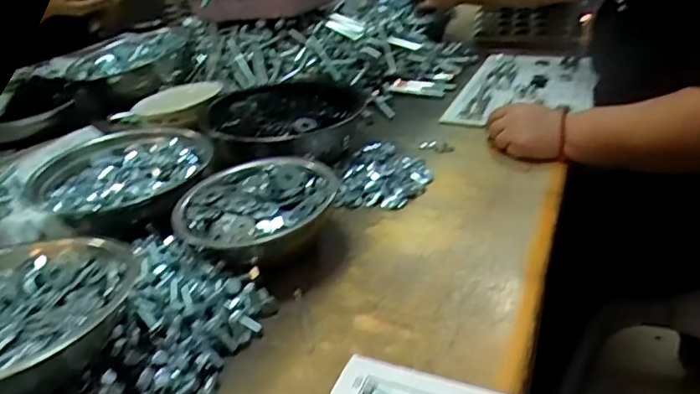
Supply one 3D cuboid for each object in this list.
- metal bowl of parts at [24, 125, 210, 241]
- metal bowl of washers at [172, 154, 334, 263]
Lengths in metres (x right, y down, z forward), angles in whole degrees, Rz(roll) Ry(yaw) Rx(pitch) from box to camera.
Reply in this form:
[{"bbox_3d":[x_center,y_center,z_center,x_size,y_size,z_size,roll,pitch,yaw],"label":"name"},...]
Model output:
[{"bbox_3d":[-0.289,-0.024,0.704,0.185,0.068,0.195,-3,30,2],"label":"metal bowl of parts"},{"bbox_3d":[-0.105,0.017,0.609,0.169,0.071,0.167,-3,30,2],"label":"metal bowl of washers"}]

